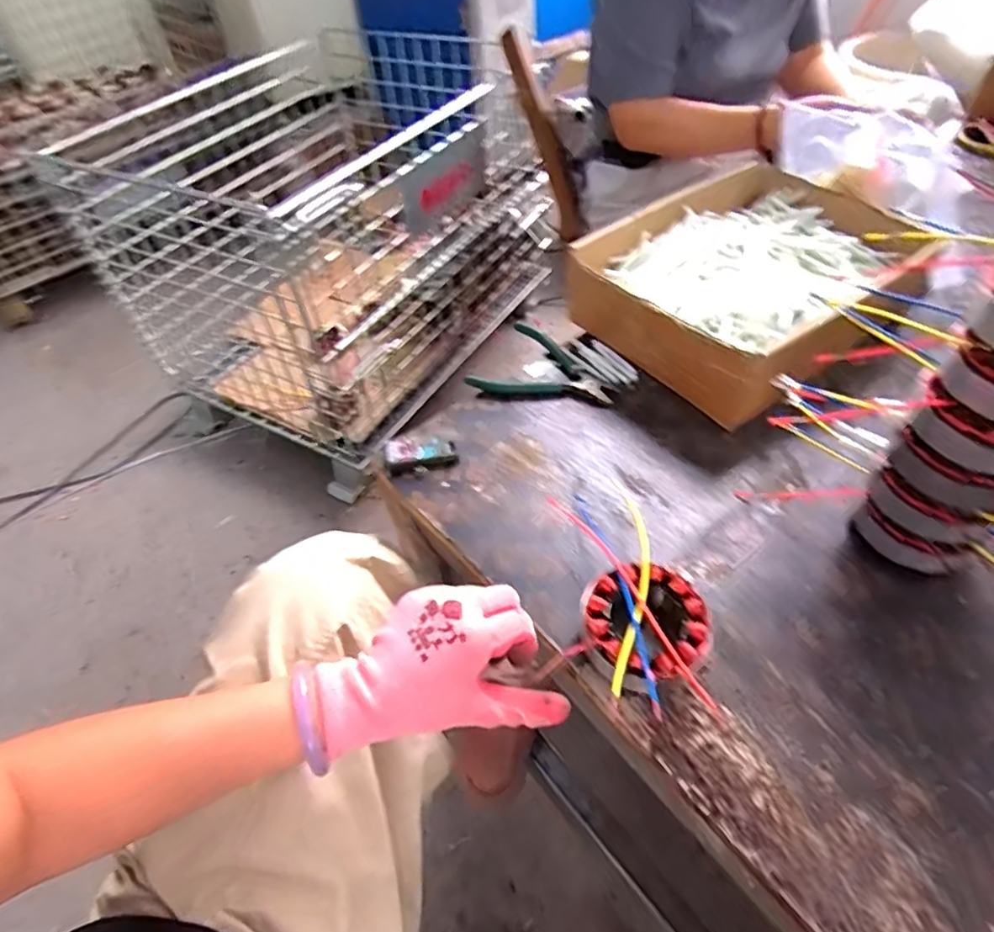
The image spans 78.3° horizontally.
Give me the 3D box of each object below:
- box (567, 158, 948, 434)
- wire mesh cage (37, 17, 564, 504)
[{"bbox_3d":[0.282,-0.195,0.661,0.324,0.094,0.247,-30,53,-20],"label":"box"},{"bbox_3d":[-0.383,-0.539,1.406,0.760,0.569,0.825,24,55,24],"label":"wire mesh cage"}]

